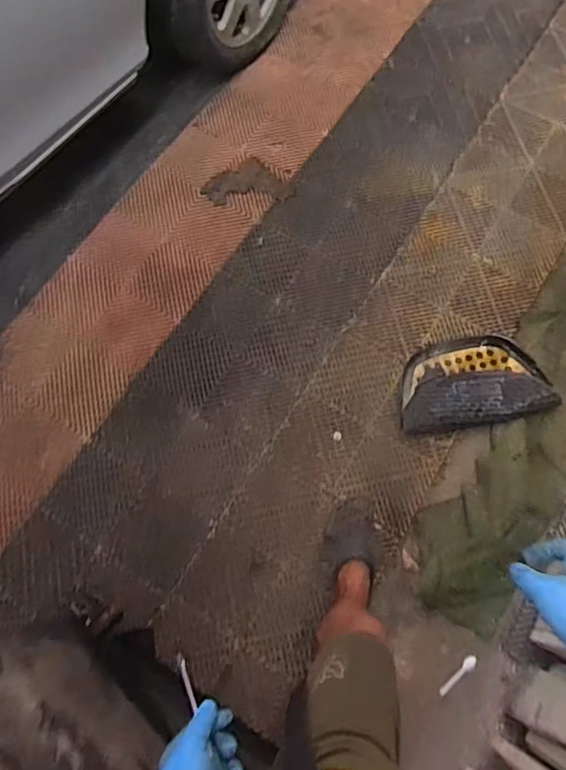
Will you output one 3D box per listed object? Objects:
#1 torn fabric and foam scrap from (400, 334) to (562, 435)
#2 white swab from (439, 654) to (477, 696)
[{"bbox_3d":[0.501,-0.013,1.479,0.394,0.039,0.253,-8,69,0],"label":"torn fabric and foam scrap"},{"bbox_3d":[0.395,0.655,1.252,0.111,0.007,0.023,-40,73,-11],"label":"white swab"}]

